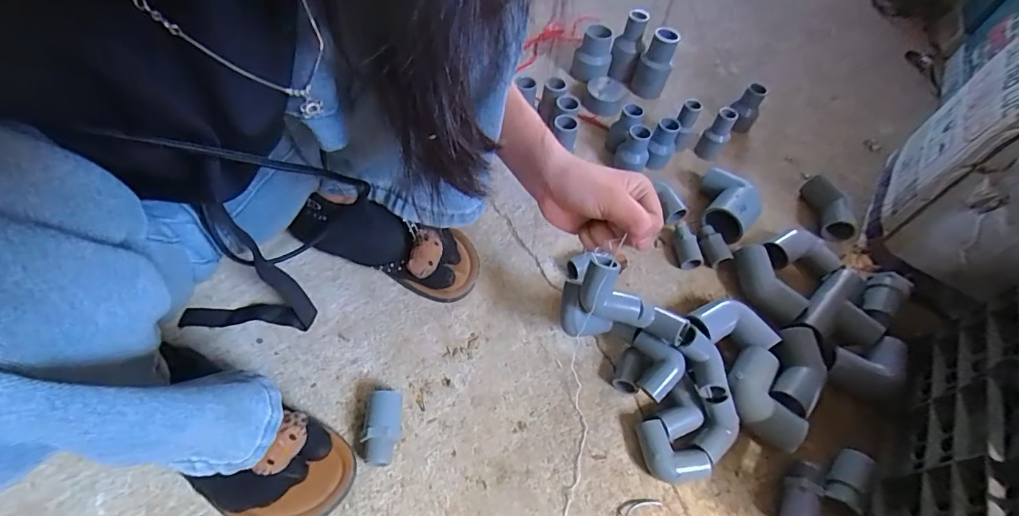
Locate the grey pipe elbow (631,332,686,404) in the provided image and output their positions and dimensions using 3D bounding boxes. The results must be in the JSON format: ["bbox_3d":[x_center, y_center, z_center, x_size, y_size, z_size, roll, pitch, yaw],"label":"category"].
[{"bbox_3d":[0.154,0.110,0.470,0.044,0.023,0.066,-15,60,26],"label":"grey pipe elbow"}]

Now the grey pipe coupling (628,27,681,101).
[{"bbox_3d":[0.246,-0.331,0.769,0.061,0.093,0.050,19,56,8],"label":"grey pipe coupling"}]

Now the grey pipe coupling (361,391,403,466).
[{"bbox_3d":[-0.120,0.162,0.437,0.032,0.034,0.067,3,56,-2],"label":"grey pipe coupling"}]

